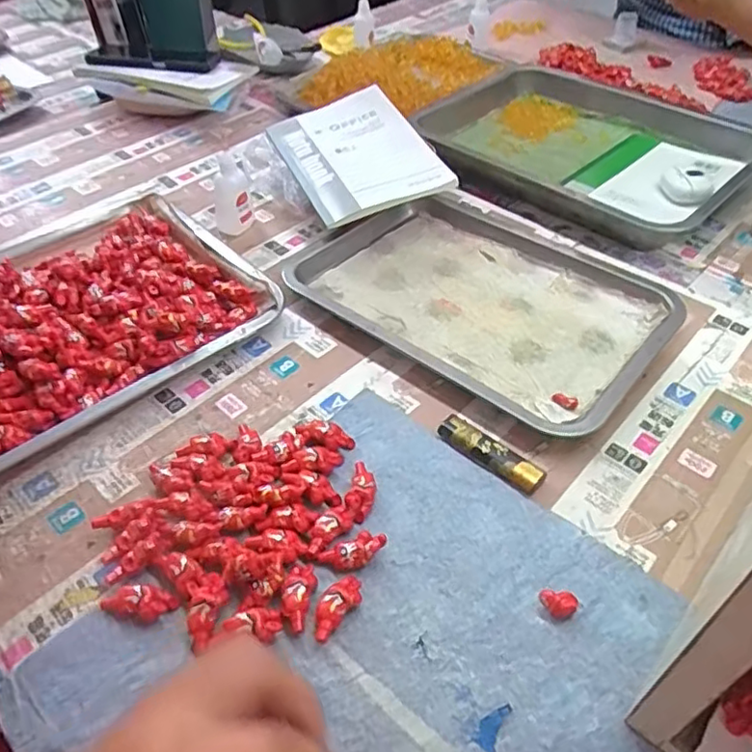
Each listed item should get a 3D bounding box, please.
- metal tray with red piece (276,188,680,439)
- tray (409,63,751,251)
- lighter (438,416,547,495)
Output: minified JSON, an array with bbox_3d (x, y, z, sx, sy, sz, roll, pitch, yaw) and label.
[{"bbox_3d":[0.106,-0.082,0.570,0.308,0.024,0.247,33,56,29],"label":"metal tray with red piece"},{"bbox_3d":[0.252,-0.281,0.733,0.351,0.044,0.302,26,53,25],"label":"tray"},{"bbox_3d":[0.081,0.055,0.441,0.080,0.012,0.020,29,54,27],"label":"lighter"}]

